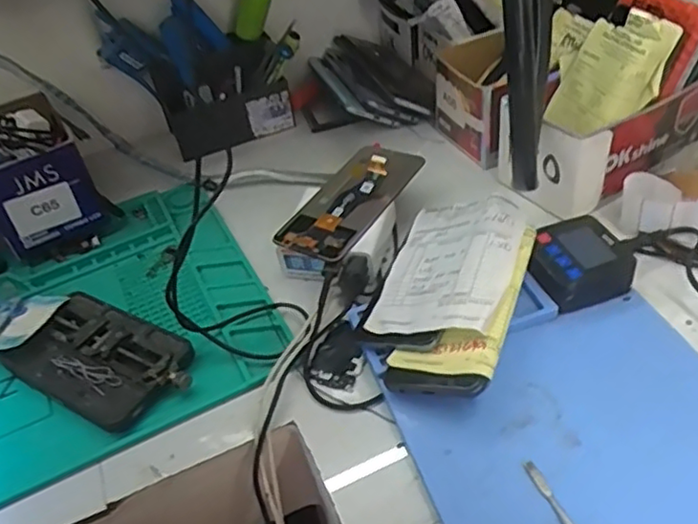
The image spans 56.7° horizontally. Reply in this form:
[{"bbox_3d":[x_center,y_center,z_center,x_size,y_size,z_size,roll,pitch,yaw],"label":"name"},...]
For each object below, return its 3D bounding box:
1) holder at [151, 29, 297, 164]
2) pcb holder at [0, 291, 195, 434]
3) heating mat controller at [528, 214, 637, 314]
[{"bbox_3d":[-0.144,-0.191,0.755,0.144,0.094,0.061,-20,43,-11],"label":"holder"},{"bbox_3d":[-0.202,0.076,0.525,0.158,0.018,0.089,22,50,28],"label":"pcb holder"},{"bbox_3d":[0.183,0.001,0.524,0.082,0.033,0.068,-17,44,-11],"label":"heating mat controller"}]

